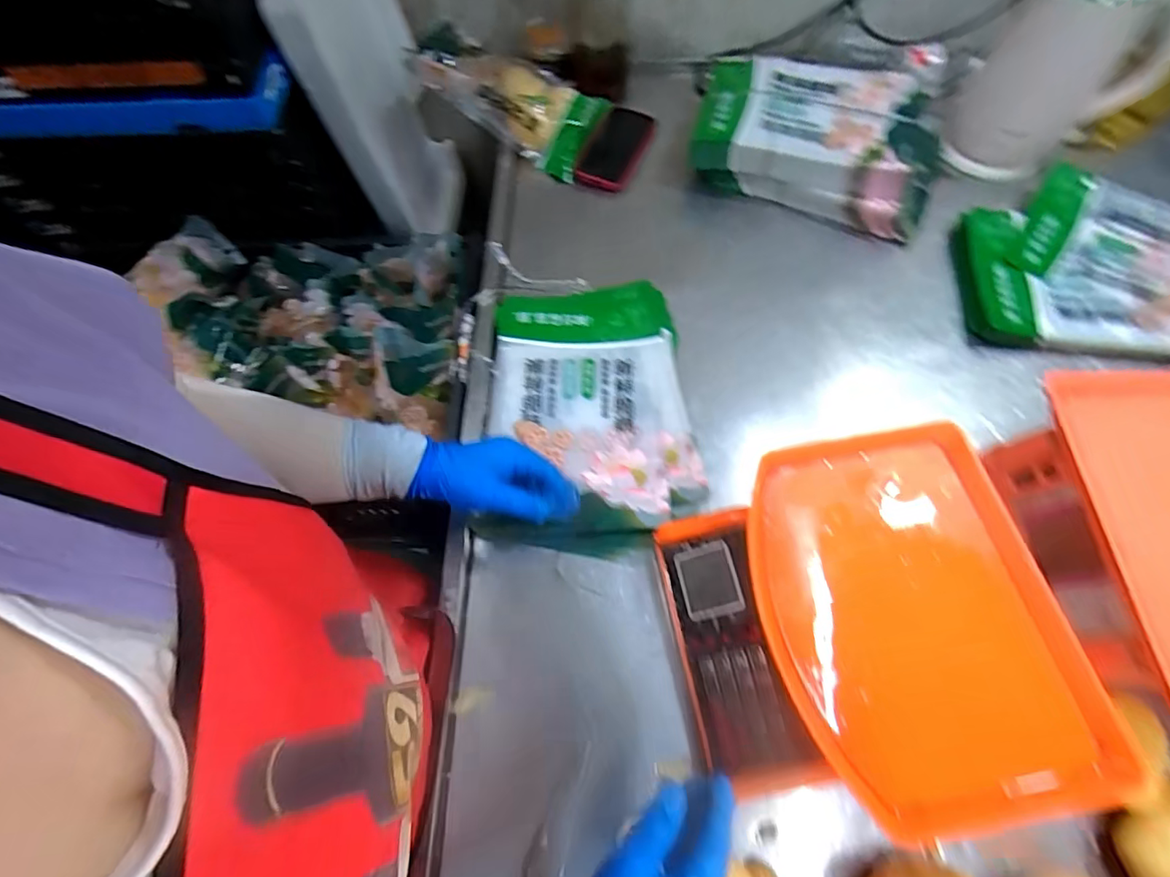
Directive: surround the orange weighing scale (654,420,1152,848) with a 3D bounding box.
[{"bbox_3d":[0.225,0.159,0.461,0.278,0.121,0.288,-9,64,-3],"label":"orange weighing scale"}]

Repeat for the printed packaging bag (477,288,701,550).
[{"bbox_3d":[0.005,-0.034,0.608,0.229,0.029,0.321,-2,64,0],"label":"printed packaging bag"}]

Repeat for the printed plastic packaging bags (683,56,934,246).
[{"bbox_3d":[0.336,-0.434,0.770,0.347,0.086,0.245,18,66,10],"label":"printed plastic packaging bags"}]

